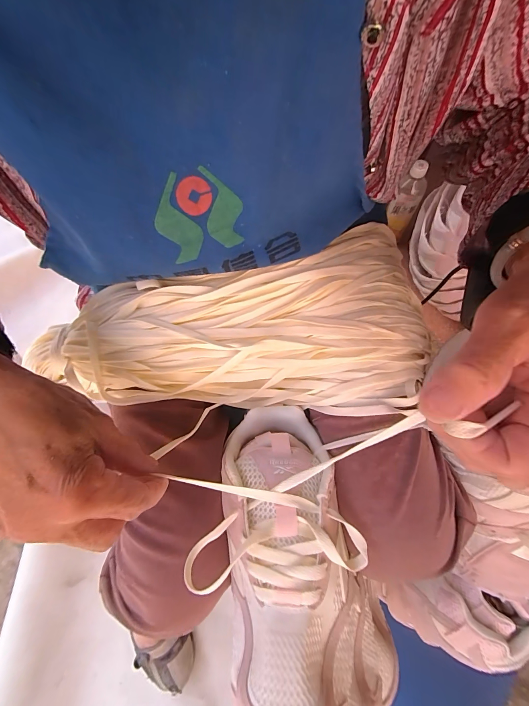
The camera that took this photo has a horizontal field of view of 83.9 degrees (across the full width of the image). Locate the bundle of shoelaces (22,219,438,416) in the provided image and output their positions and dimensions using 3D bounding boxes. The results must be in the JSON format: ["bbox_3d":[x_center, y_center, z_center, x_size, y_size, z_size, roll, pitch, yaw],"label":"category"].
[{"bbox_3d":[-0.030,-0.035,0.290,0.367,0.062,0.176,0,69,3],"label":"bundle of shoelaces"}]

